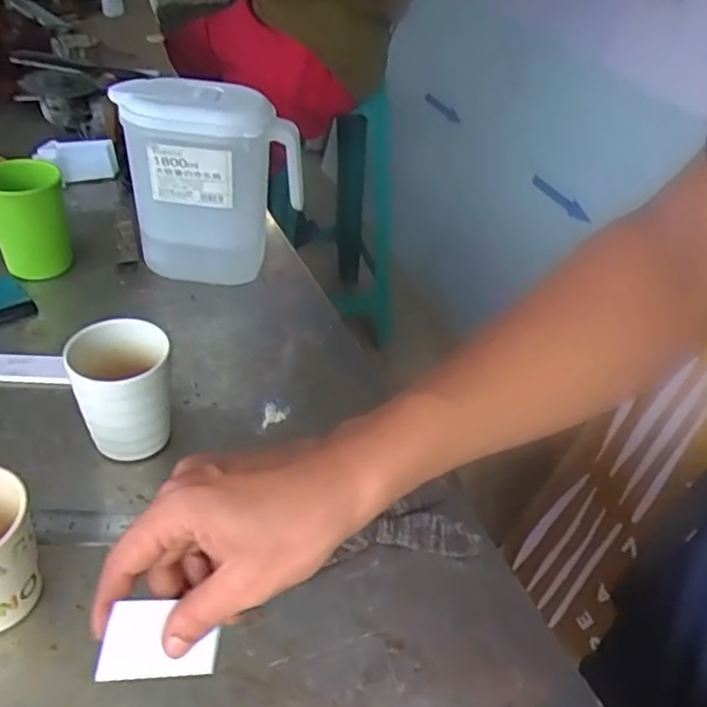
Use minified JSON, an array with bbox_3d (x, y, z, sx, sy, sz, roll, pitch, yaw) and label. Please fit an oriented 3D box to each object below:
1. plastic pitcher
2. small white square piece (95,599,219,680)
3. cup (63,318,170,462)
[{"bbox_3d":[-0.146,-0.171,0.711,0.182,0.208,0.086,7,39,2],"label":"plastic pitcher"},{"bbox_3d":[-0.095,0.142,0.335,0.056,0.039,0.004,8,8,-27],"label":"small white square piece"},{"bbox_3d":[-0.176,0.032,0.515,0.068,0.097,0.068,3,39,-3],"label":"cup"}]

